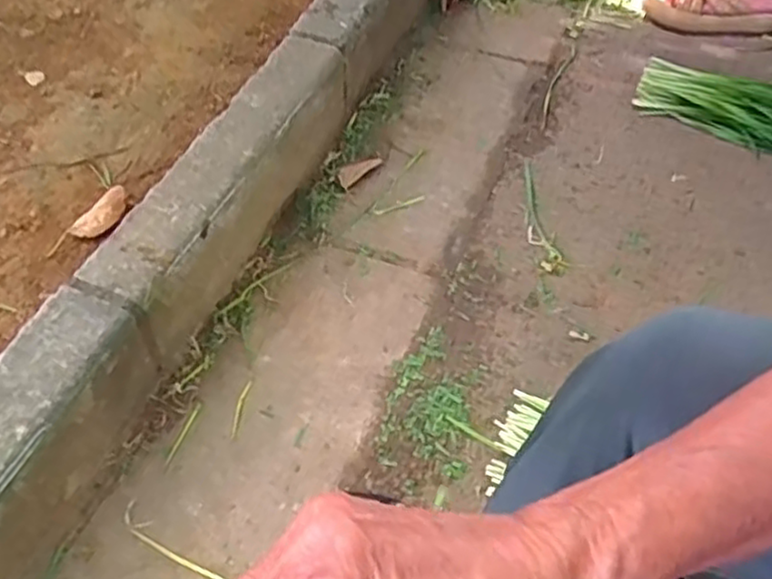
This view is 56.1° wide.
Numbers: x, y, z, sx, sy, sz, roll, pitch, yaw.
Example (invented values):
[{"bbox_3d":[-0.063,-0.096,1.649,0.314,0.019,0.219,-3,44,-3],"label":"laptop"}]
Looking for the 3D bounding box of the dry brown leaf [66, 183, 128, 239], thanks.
[{"bbox_3d":[-0.365,-0.096,0.933,0.038,0.019,0.086,33,72,22],"label":"dry brown leaf"}]

